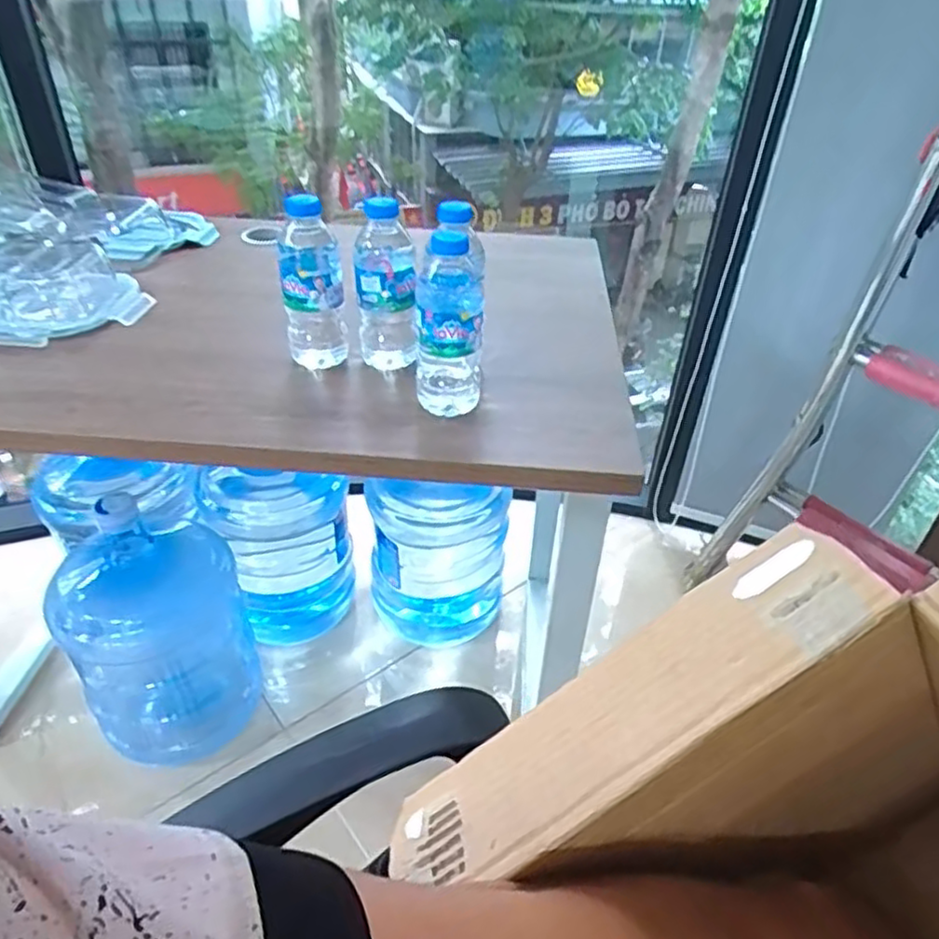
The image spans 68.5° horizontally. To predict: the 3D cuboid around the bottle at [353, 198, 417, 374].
[{"bbox_3d":[-0.083,-0.185,0.692,0.058,0.176,0.063,-1,38,-5],"label":"bottle"}]

